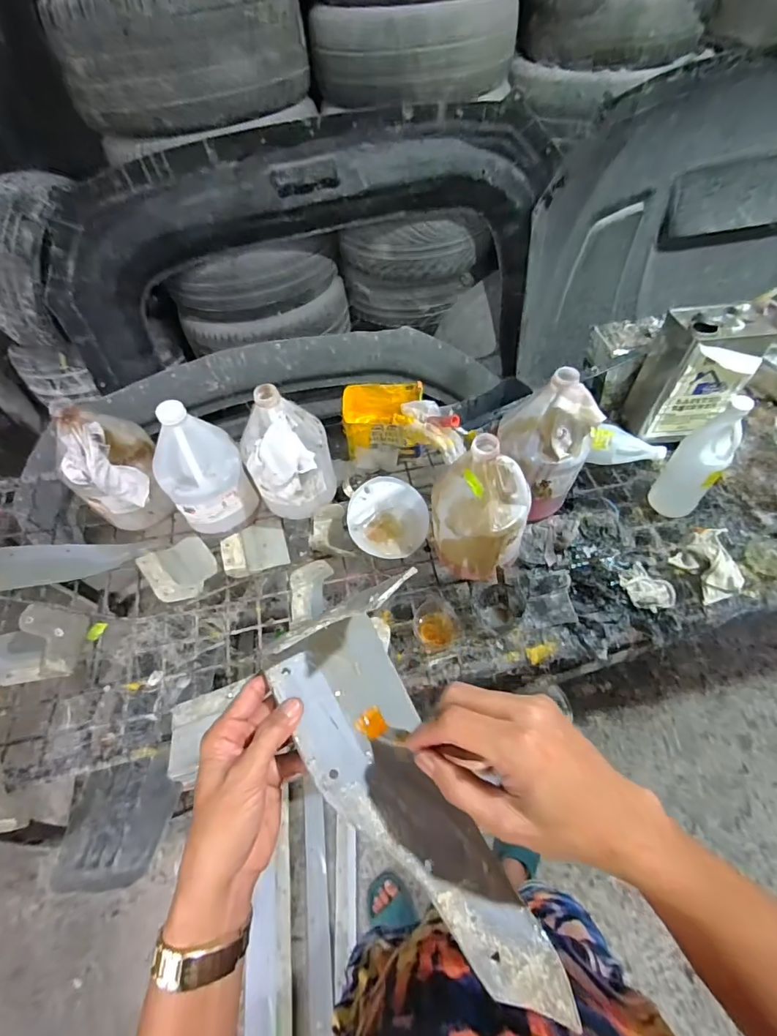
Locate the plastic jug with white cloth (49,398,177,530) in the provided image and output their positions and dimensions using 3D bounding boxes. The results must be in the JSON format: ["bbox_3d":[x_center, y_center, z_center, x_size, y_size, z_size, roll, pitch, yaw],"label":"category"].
[{"bbox_3d":[-0.492,-0.091,0.807,0.136,0.259,0.134,0,58,5],"label":"plastic jug with white cloth"}]

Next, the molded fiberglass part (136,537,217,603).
[{"bbox_3d":[-0.394,0.098,0.855,0.117,0.034,0.109,-28,67,-35],"label":"molded fiberglass part"}]

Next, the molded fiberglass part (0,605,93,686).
[{"bbox_3d":[-0.672,0.217,0.745,0.275,0.110,0.100,-8,57,0],"label":"molded fiberglass part"}]

